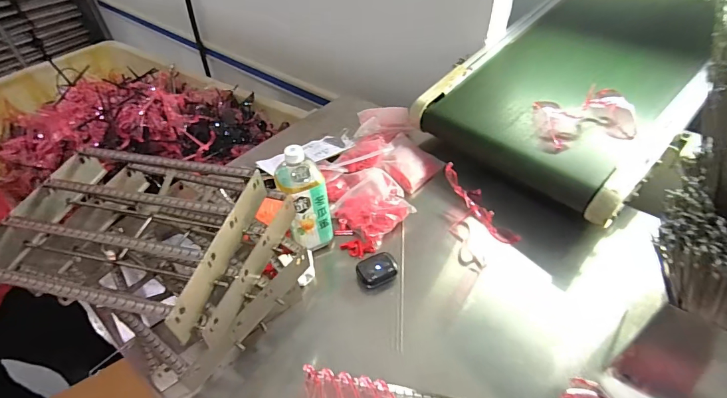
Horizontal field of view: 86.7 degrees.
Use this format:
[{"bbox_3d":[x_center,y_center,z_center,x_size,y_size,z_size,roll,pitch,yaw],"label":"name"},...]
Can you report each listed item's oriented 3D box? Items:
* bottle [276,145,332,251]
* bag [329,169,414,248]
[{"bbox_3d":[-0.111,-0.007,0.709,0.079,0.204,0.097,-16,45,-13],"label":"bottle"},{"bbox_3d":[0.023,0.008,0.822,0.154,0.049,0.159,32,54,31],"label":"bag"}]

